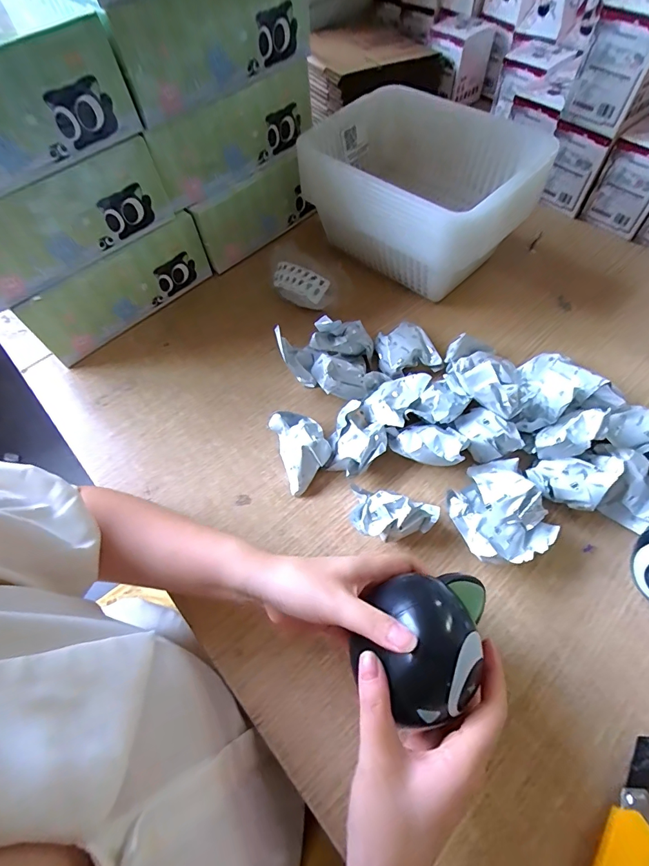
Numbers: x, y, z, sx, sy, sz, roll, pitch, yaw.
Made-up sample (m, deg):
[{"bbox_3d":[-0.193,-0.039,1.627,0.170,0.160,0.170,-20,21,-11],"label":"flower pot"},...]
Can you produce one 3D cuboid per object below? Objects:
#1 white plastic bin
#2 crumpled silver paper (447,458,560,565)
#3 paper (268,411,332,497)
[{"bbox_3d":[0.129,-0.311,0.545,0.209,0.151,0.269,-38,64,-17],"label":"white plastic bin"},{"bbox_3d":[0.158,0.071,0.376,0.075,0.060,0.092,-17,60,-6],"label":"crumpled silver paper"},{"bbox_3d":[-0.023,0.015,0.435,0.050,0.038,0.087,-19,60,-7],"label":"paper"}]

